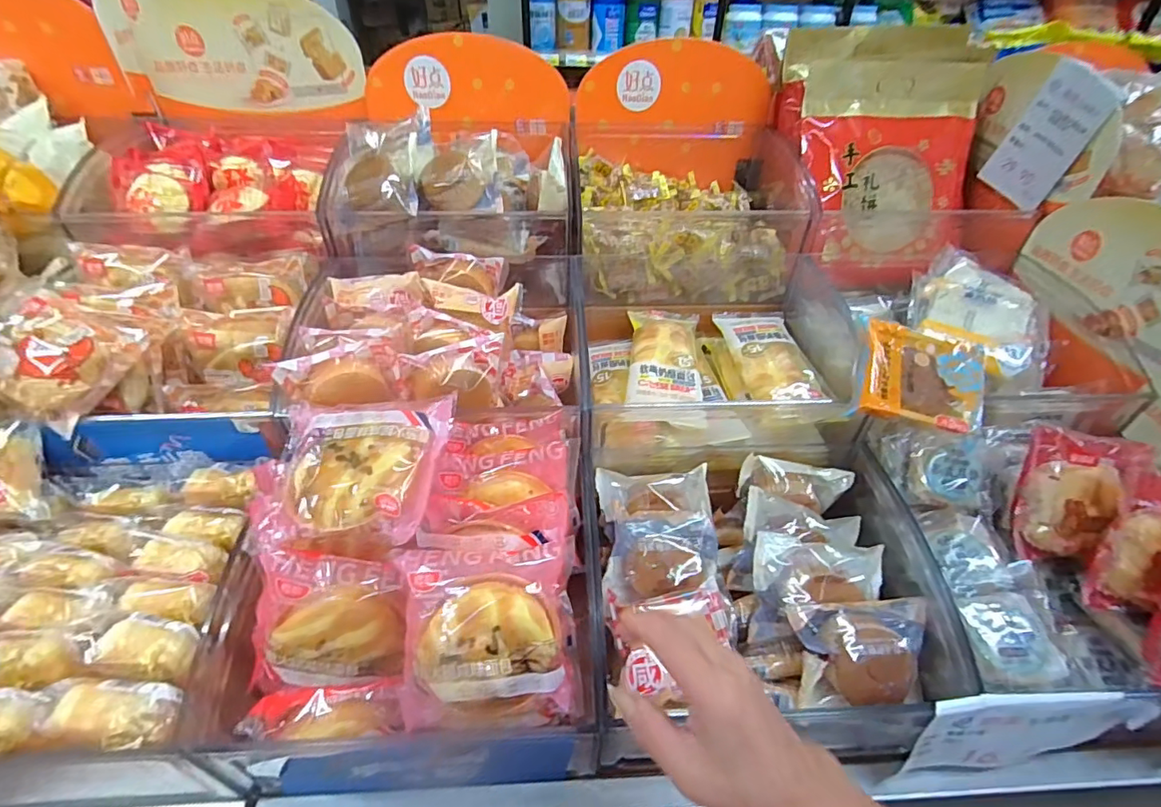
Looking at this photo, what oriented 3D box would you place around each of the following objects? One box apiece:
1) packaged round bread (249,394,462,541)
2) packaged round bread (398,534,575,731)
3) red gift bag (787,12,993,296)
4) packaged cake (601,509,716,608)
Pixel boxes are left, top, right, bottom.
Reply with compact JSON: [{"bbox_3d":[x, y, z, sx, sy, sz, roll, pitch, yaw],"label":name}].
[{"bbox_3d":[-0.184,0.048,0.428,0.140,0.047,0.133,4,56,-5],"label":"packaged round bread"},{"bbox_3d":[-0.069,0.175,0.401,0.130,0.029,0.125,1,82,-5],"label":"packaged round bread"},{"bbox_3d":[0.436,-0.347,0.724,0.282,0.345,0.095,-2,7,-6],"label":"red gift bag"},{"bbox_3d":[0.077,0.147,0.509,0.113,0.043,0.078,-6,41,-9],"label":"packaged cake"}]

